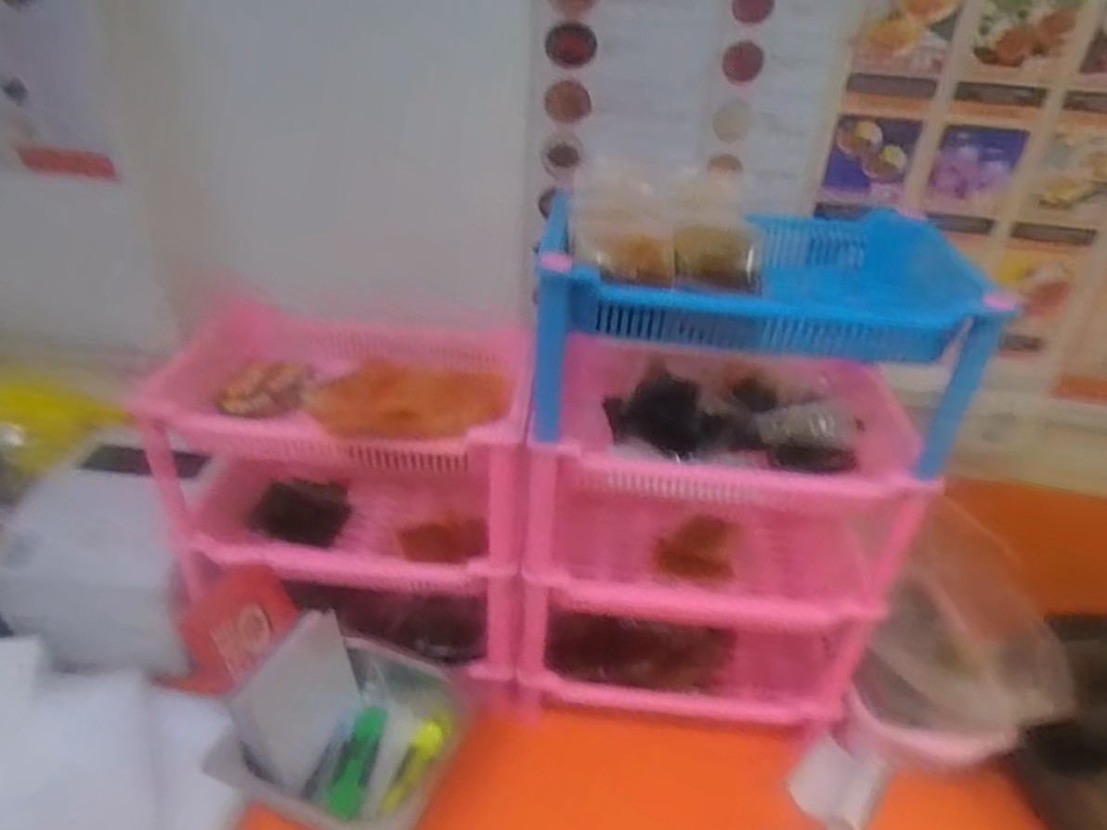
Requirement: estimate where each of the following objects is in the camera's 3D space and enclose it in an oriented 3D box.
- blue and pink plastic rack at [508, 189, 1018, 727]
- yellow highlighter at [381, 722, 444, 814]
[{"bbox_3d":[0.127,0.072,0.643,0.303,0.475,0.204,6,32,4],"label":"blue and pink plastic rack"},{"bbox_3d":[-0.122,0.303,0.623,0.019,0.017,0.080,20,58,23],"label":"yellow highlighter"}]

